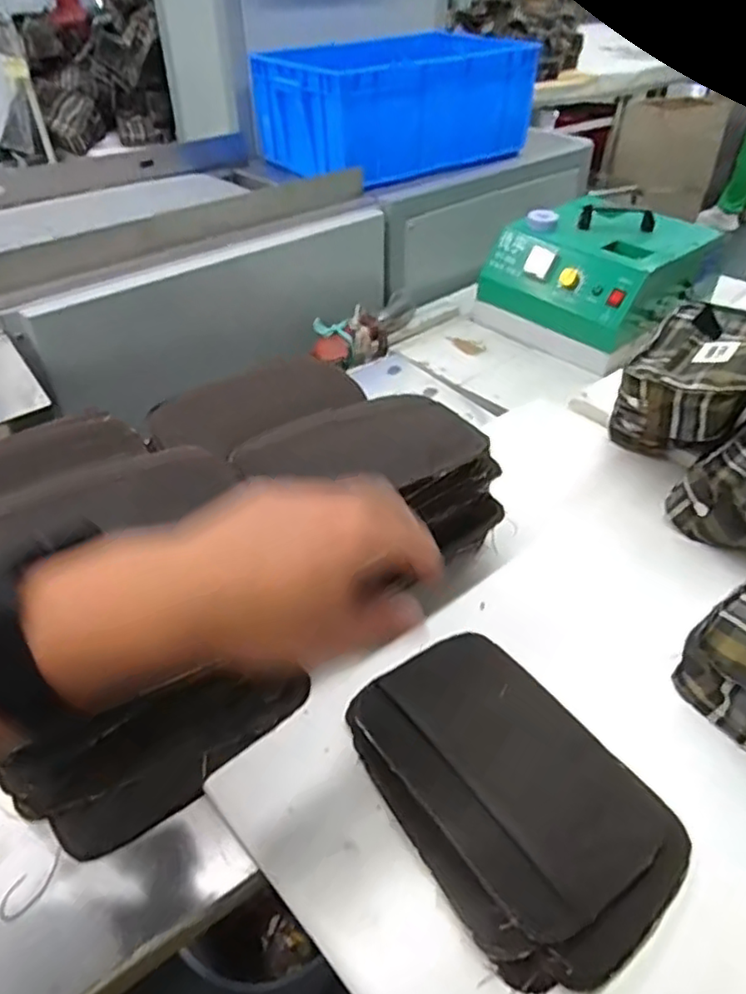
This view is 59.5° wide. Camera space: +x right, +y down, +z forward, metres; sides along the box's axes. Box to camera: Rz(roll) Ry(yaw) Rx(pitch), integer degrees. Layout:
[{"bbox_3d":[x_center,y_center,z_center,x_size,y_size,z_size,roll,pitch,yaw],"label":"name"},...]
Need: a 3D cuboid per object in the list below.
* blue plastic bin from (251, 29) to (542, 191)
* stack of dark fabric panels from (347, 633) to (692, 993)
[{"bbox_3d":[0.066,-0.869,1.442,0.543,0.194,0.354,-25,47,-26],"label":"blue plastic bin"},{"bbox_3d":[0.086,0.195,0.442,0.150,0.035,0.225,-30,49,-30],"label":"stack of dark fabric panels"}]

